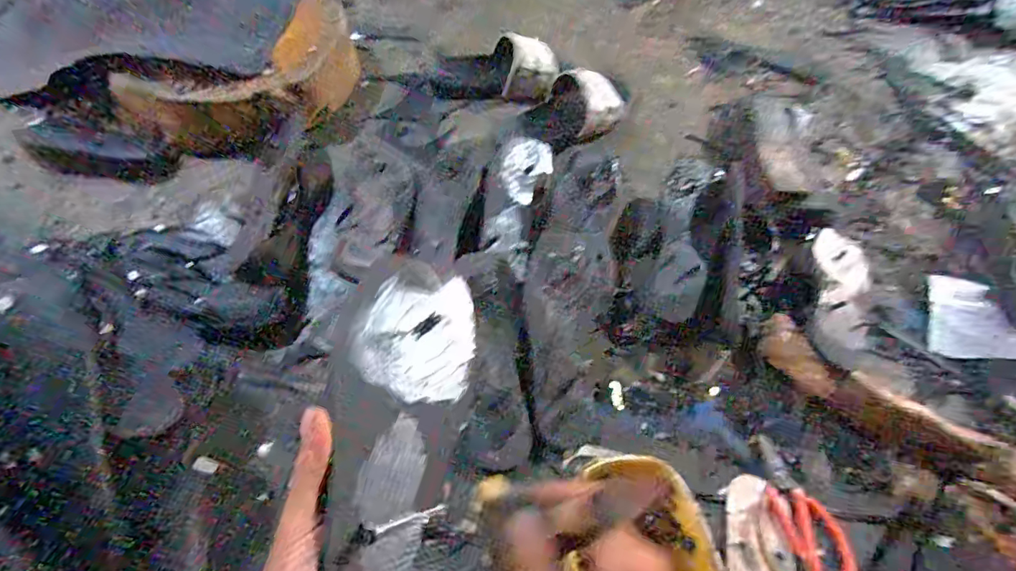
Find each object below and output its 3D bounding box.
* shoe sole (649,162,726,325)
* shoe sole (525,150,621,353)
[{"bbox_3d":[0.237,-0.069,0.689,0.080,0.044,0.244,14,63,7],"label":"shoe sole"},{"bbox_3d":[0.097,-0.059,0.691,0.110,0.026,0.312,12,62,6],"label":"shoe sole"}]

